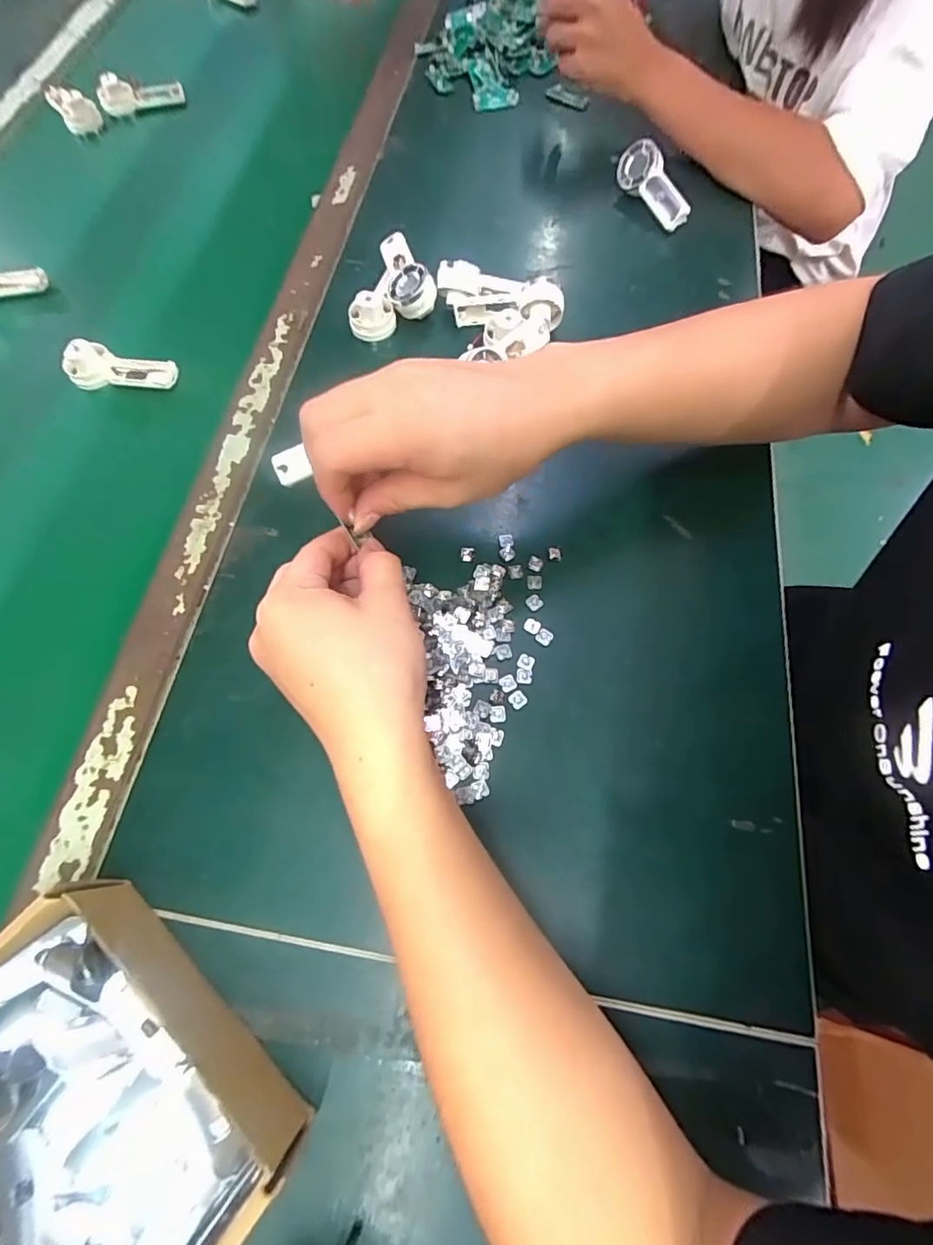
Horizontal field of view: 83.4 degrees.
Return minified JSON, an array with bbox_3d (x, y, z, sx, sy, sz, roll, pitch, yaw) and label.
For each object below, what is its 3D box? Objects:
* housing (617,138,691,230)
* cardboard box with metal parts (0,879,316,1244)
[{"bbox_3d":[0.186,-0.430,0.517,0.012,0.040,0.092,-33,85,-45],"label":"housing"},{"bbox_3d":[-0.181,0.234,0.233,0.163,0.057,0.145,38,72,13],"label":"cardboard box with metal parts"}]

